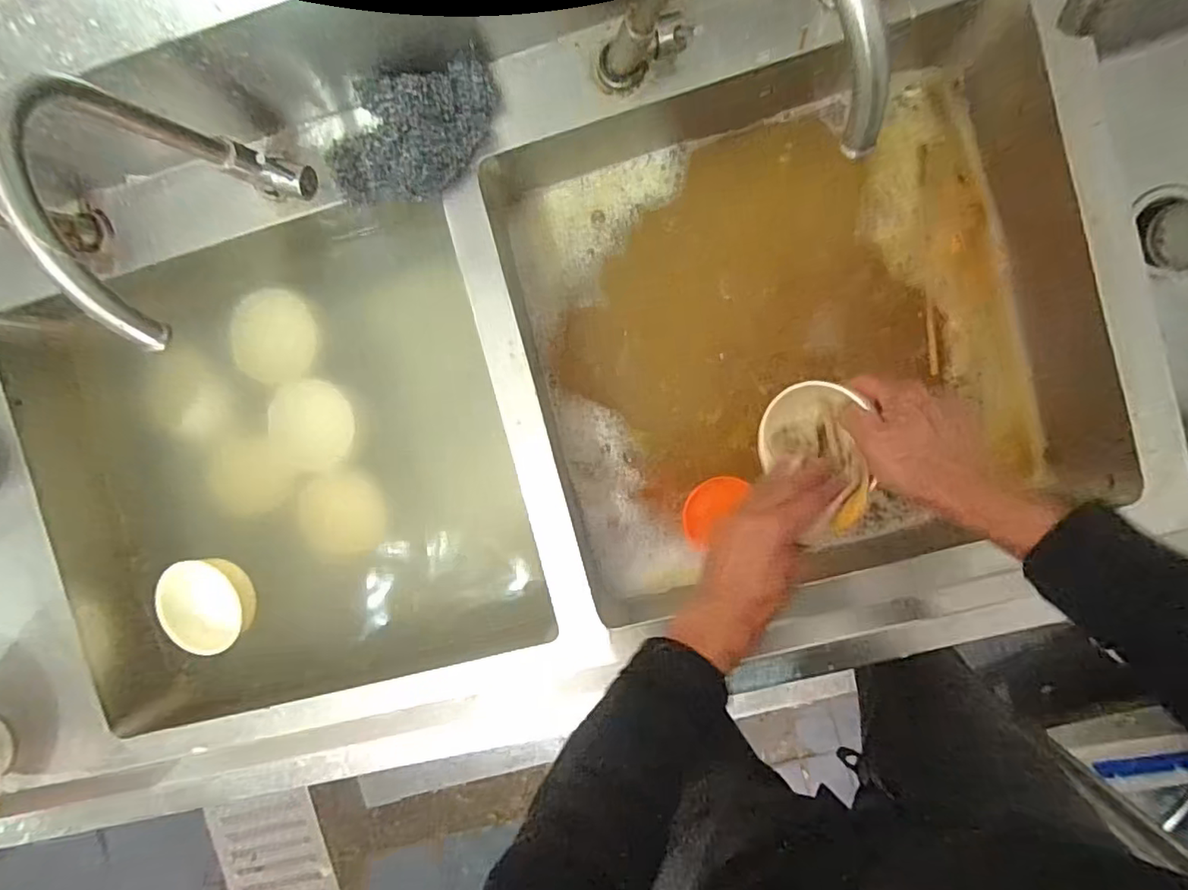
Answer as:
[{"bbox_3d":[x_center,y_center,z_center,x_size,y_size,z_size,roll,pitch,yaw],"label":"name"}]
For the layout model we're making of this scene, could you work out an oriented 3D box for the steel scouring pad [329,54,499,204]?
[{"bbox_3d":[-0.162,-0.276,0.516,0.161,0.050,0.096,-12,92,6],"label":"steel scouring pad"}]

